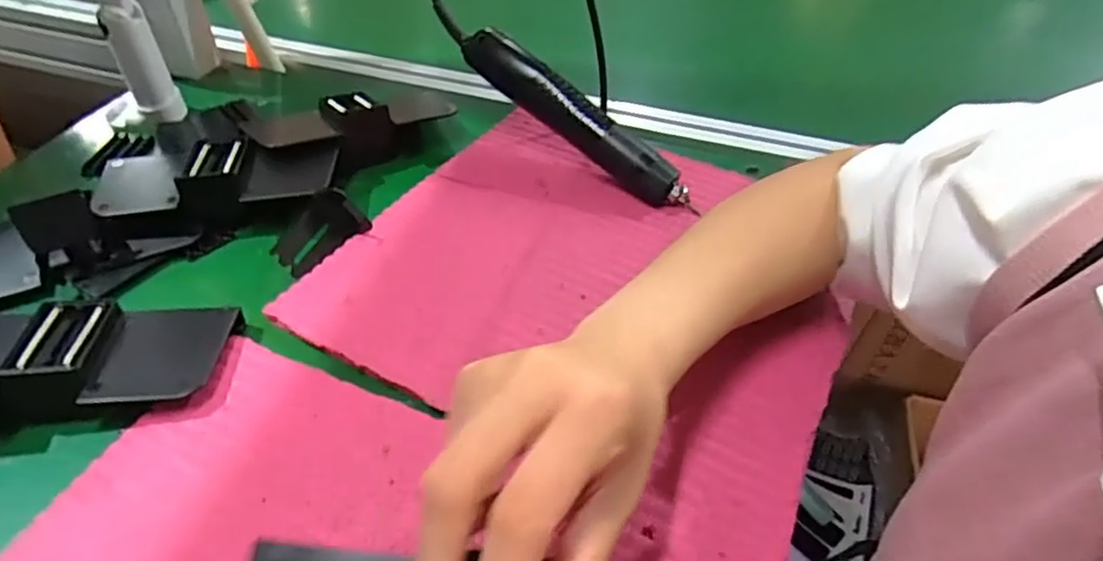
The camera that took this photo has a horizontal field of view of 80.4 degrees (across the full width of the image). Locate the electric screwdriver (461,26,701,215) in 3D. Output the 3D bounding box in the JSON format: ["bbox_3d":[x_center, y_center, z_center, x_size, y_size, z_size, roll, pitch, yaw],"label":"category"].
[{"bbox_3d":[0.020,-0.126,0.501,0.208,0.035,0.028,39,53,9],"label":"electric screwdriver"}]

